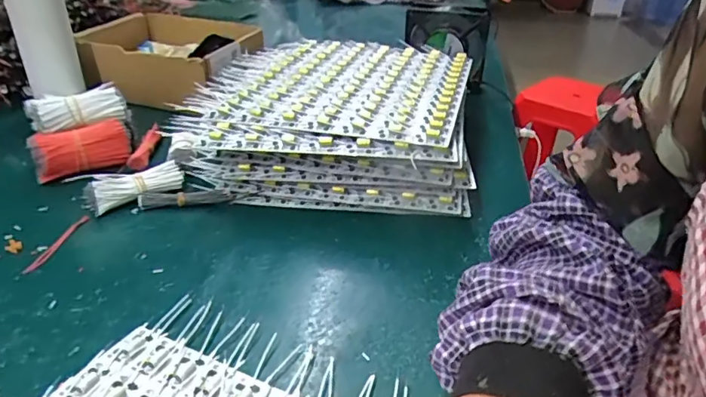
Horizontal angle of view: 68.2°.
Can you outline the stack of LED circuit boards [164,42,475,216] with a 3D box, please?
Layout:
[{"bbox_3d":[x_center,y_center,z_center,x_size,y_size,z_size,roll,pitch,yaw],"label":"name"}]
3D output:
[{"bbox_3d":[-0.019,-0.098,0.616,0.301,0.093,0.302,4,29,7],"label":"stack of LED circuit boards"}]

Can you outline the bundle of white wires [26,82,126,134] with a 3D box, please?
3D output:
[{"bbox_3d":[-0.297,-0.099,0.564,0.094,0.027,0.042,-19,35,-31],"label":"bundle of white wires"}]

